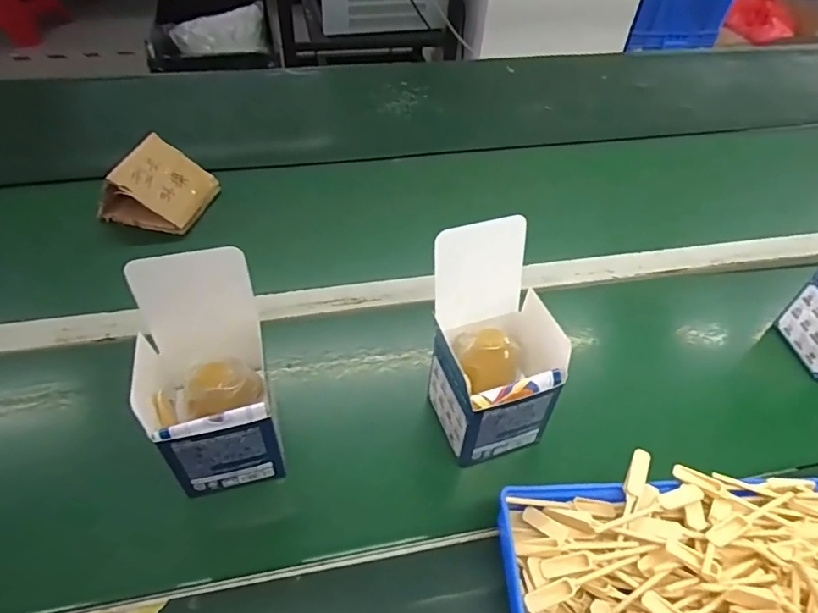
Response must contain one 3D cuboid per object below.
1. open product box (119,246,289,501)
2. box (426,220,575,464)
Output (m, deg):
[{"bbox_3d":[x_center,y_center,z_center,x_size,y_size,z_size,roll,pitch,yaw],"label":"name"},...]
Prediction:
[{"bbox_3d":[-0.150,0.053,0.402,0.092,0.170,0.101,-10,49,-12],"label":"open product box"},{"bbox_3d":[0.069,0.034,0.438,0.091,0.168,0.106,-12,49,-14],"label":"box"}]

